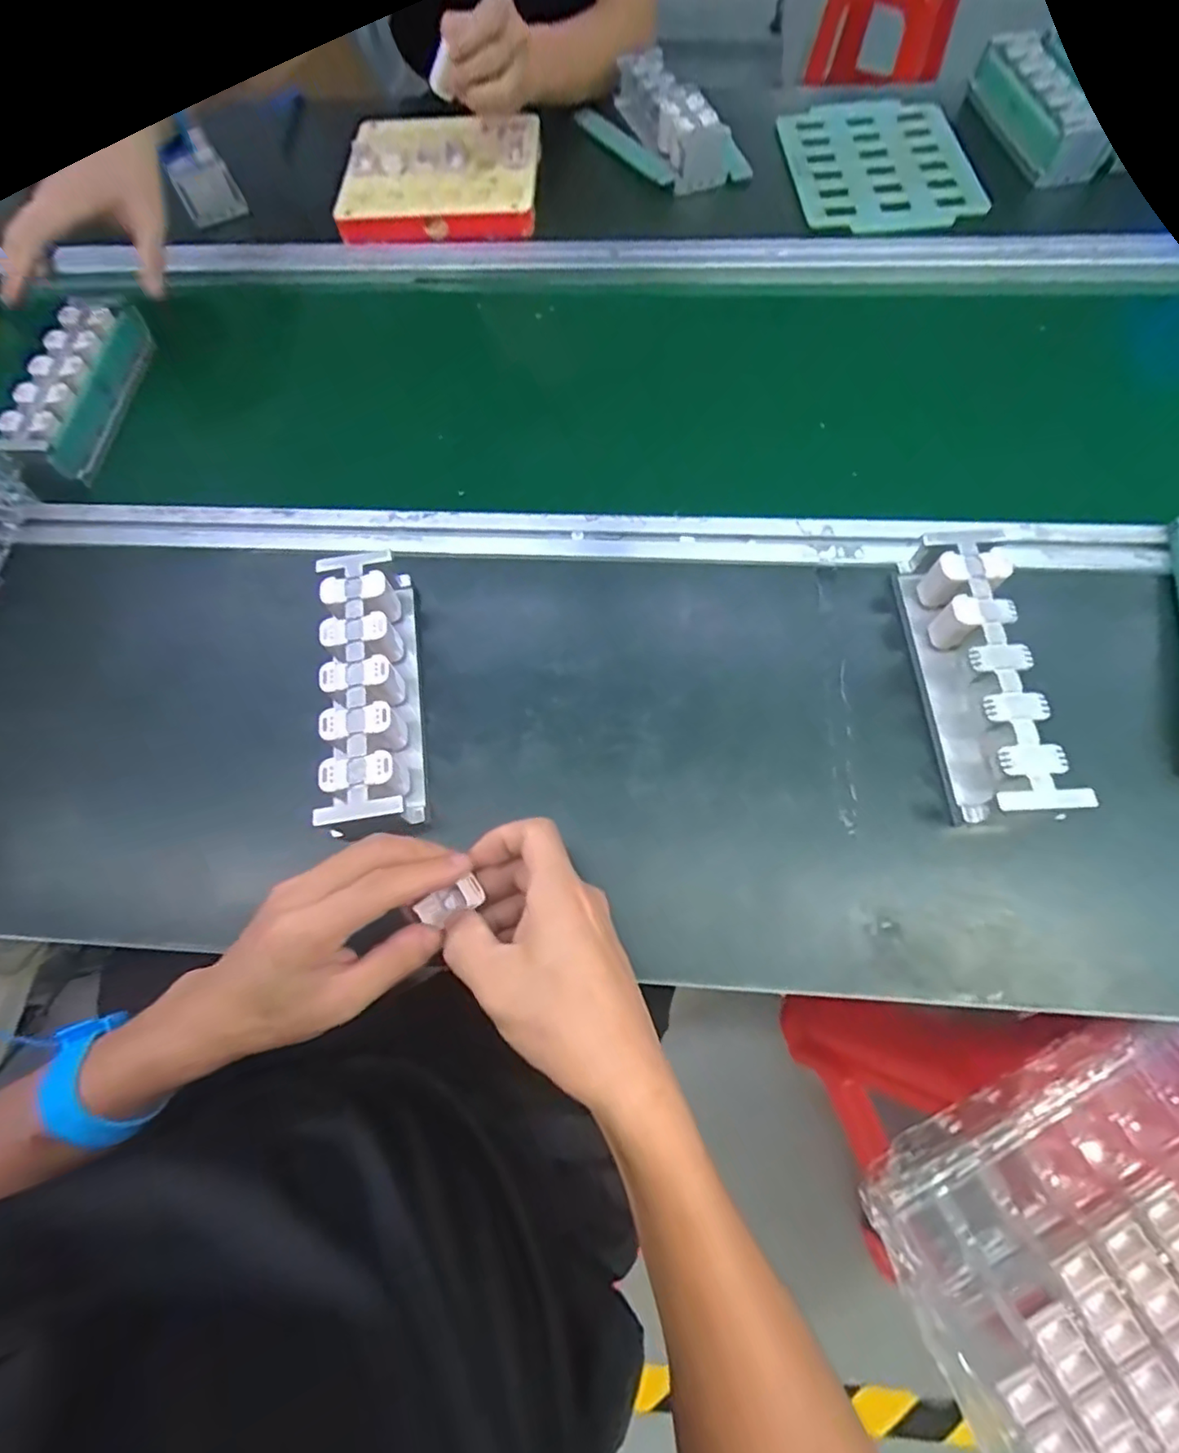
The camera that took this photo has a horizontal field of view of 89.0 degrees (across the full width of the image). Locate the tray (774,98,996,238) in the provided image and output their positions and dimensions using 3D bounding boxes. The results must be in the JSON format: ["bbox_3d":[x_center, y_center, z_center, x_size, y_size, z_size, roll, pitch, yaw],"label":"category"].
[{"bbox_3d":[0.300,-0.593,0.628,0.189,0.012,0.219,-5,69,0],"label":"tray"}]

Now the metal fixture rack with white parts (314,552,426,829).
[{"bbox_3d":[-0.145,-0.027,0.400,0.053,0.046,0.186,-8,68,0],"label":"metal fixture rack with white parts"}]

